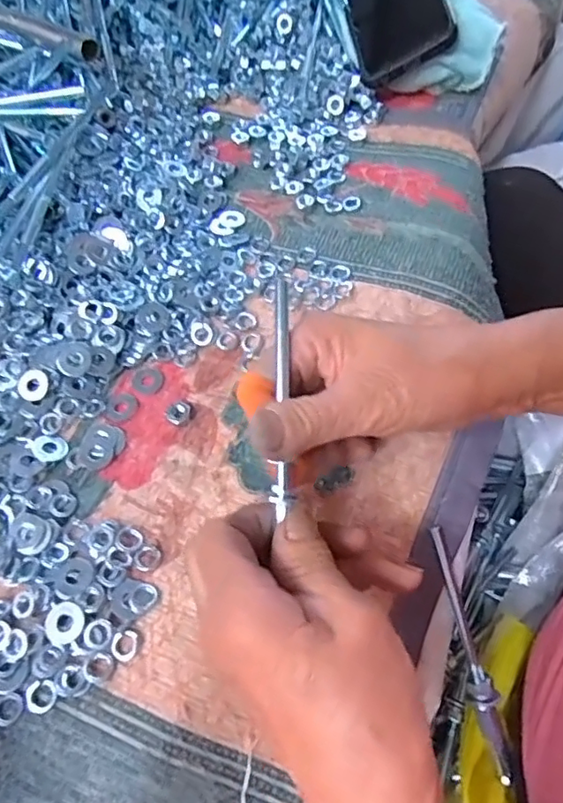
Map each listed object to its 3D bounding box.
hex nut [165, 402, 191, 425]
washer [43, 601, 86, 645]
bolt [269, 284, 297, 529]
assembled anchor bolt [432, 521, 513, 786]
[{"bbox_3d":[-0.059,0.007,0.332,0.012,0.008,0.015,33,65,15],"label":"hex nut"},{"bbox_3d":[-0.103,0.104,0.271,0.019,0.004,0.018,24,63,11],"label":"washer"},{"bbox_3d":[0.000,-0.005,0.253,0.008,0.007,0.101,0,77,-2],"label":"bolt"},{"bbox_3d":[0.104,0.137,0.316,0.013,0.012,0.139,-15,88,-10],"label":"assembled anchor bolt"}]

